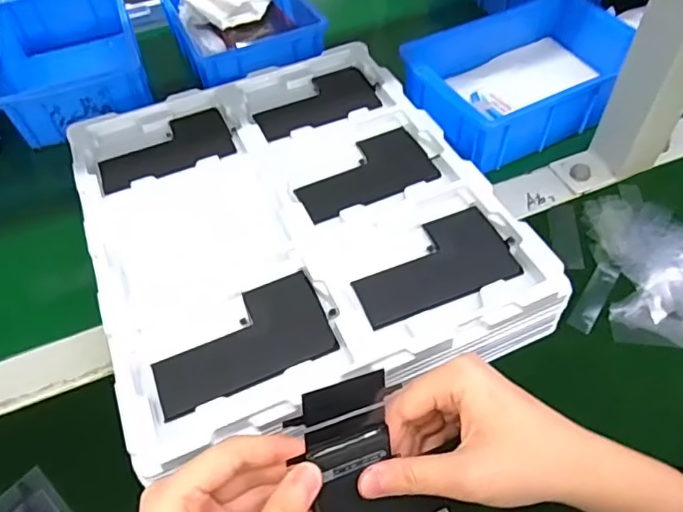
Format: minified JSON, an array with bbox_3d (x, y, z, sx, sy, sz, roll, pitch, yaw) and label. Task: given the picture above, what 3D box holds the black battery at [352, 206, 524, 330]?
[{"bbox_3d":[0.059,0.005,0.361,0.108,0.005,0.063,-19,54,-12],"label":"black battery"}]

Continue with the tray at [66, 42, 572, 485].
[{"bbox_3d":[-0.041,-0.039,0.397,0.270,0.027,0.313,-21,56,-12],"label":"tray"}]

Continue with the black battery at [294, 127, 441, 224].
[{"bbox_3d":[0.016,-0.064,0.412,0.107,0.006,0.064,-23,55,-15],"label":"black battery"}]

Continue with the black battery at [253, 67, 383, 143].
[{"bbox_3d":[-0.023,-0.134,0.471,0.108,0.009,0.068,-21,54,-13],"label":"black battery"}]

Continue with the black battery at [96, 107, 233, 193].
[{"bbox_3d":[-0.143,-0.088,0.442,0.105,0.009,0.068,-23,55,-14],"label":"black battery"}]

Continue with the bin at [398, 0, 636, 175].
[{"bbox_3d":[0.169,-0.165,0.499,0.195,0.058,0.131,-25,56,-14],"label":"bin"}]

